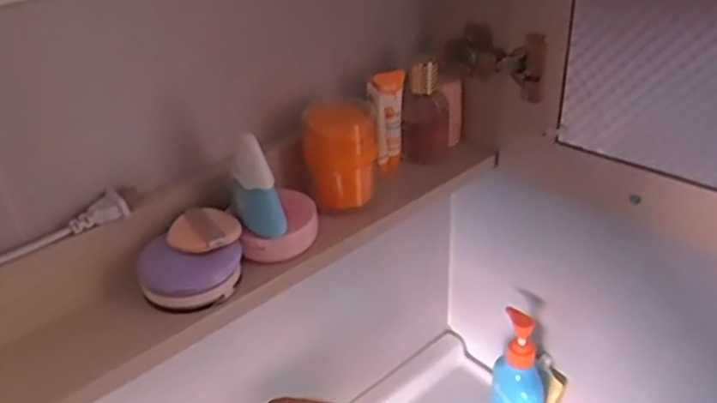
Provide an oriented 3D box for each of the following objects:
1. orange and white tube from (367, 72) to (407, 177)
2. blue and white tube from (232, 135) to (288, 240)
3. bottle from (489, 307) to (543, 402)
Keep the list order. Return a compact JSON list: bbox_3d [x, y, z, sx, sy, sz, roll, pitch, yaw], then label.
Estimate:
[{"bbox_3d":[0.027,-0.073,0.626,0.031,0.090,0.031,-3,32,2],"label":"orange and white tube"},{"bbox_3d":[-0.075,-0.013,0.502,0.031,0.070,0.039,-11,33,-11],"label":"blue and white tube"},{"bbox_3d":[0.182,0.202,0.771,0.038,0.156,0.067,-13,33,-14],"label":"bottle"}]

